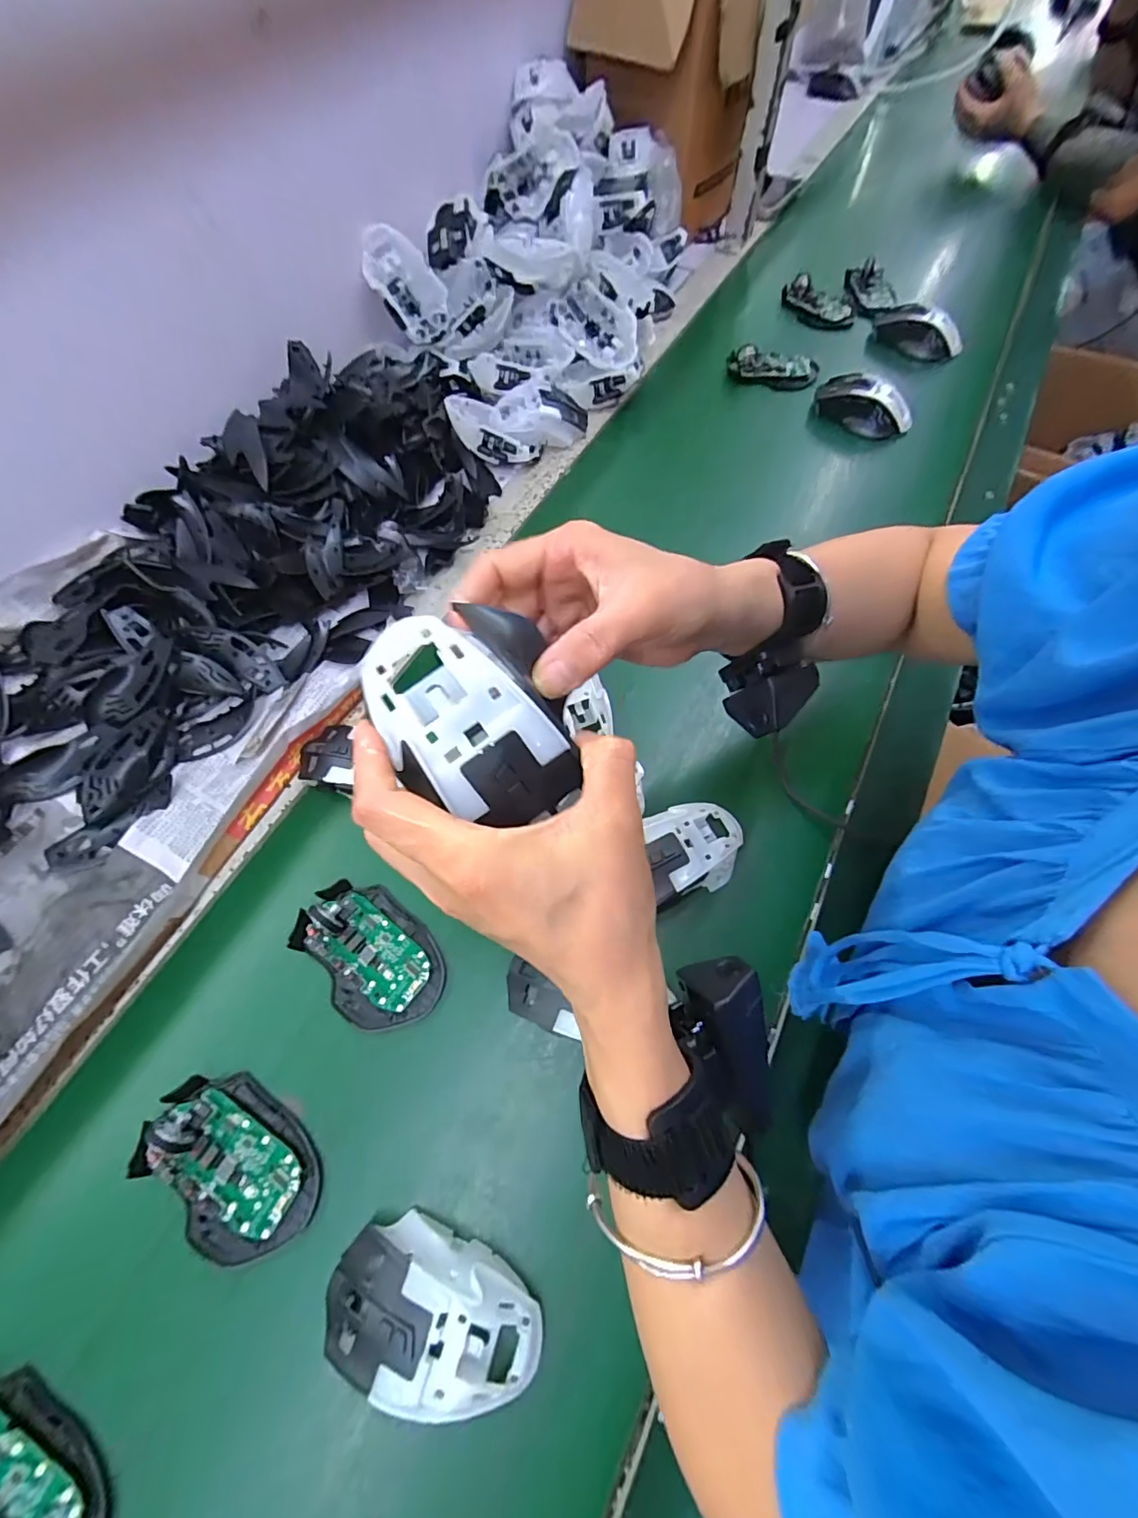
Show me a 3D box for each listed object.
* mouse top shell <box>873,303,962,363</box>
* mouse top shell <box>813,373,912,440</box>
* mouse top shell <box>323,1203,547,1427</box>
[{"bbox_3d":[0.451,-0.556,0.675,0.113,0.035,0.056,33,70,14],"label":"mouse top shell"},{"bbox_3d":[0.342,-0.416,0.609,0.034,0.042,0.112,-42,72,-17],"label":"mouse top shell"},{"bbox_3d":[-0.073,0.300,0.281,0.116,0.035,0.061,15,67,6],"label":"mouse top shell"}]

